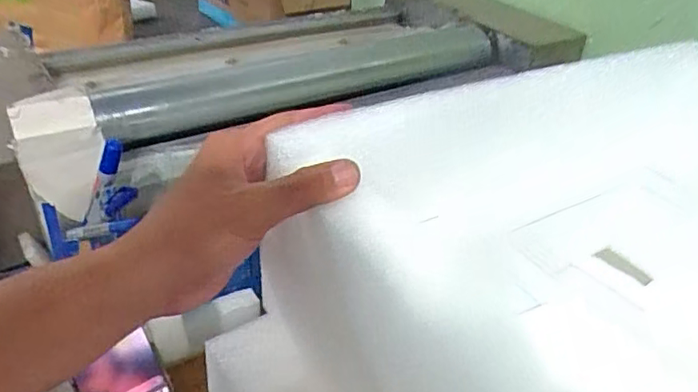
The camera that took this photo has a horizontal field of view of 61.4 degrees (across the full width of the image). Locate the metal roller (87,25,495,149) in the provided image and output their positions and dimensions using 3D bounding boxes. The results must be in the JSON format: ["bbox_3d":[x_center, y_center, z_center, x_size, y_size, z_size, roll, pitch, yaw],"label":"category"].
[{"bbox_3d":[-0.037,-0.154,0.785,0.591,0.059,0.082,-19,40,-30],"label":"metal roller"}]

